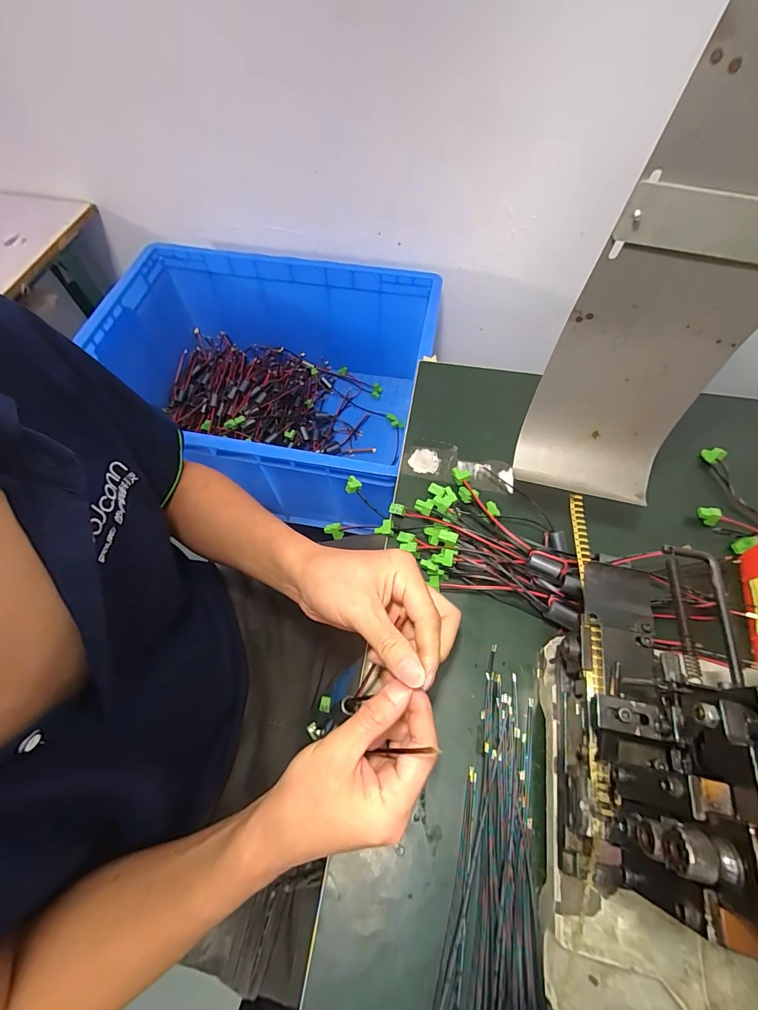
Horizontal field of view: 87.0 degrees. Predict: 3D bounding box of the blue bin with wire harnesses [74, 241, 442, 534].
[{"bbox_3d":[-0.189,-0.201,0.712,0.518,0.236,0.404,10,63,6],"label":"blue bin with wire harnesses"}]

